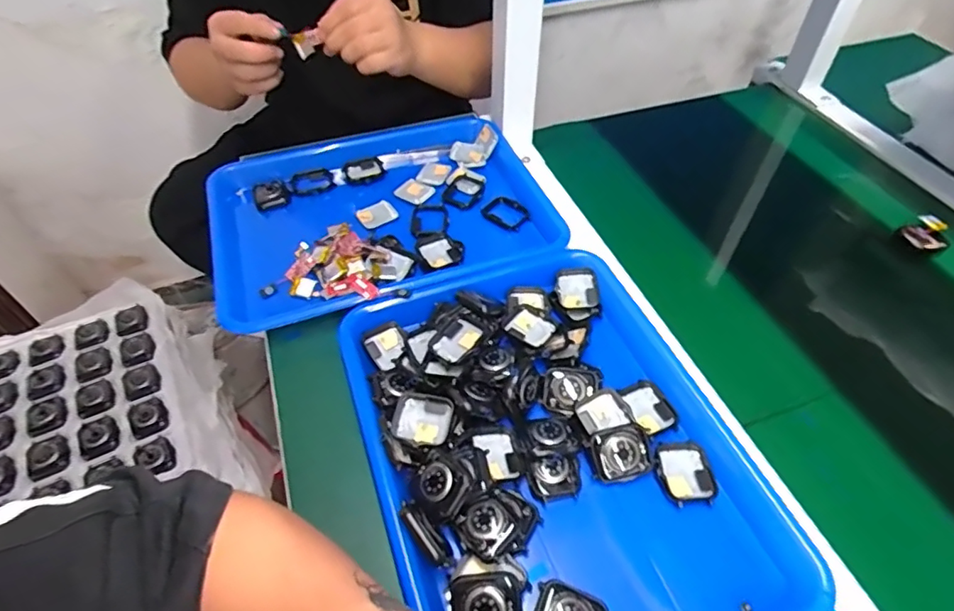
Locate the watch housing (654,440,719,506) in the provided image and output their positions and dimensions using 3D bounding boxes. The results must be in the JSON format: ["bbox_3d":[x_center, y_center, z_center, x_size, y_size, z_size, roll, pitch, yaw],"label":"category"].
[{"bbox_3d":[0.151,0.121,0.395,0.041,0.010,0.045,-7,50,-4],"label":"watch housing"}]

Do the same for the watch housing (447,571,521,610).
[{"bbox_3d":[0.005,0.183,0.329,0.042,0.006,0.034,-9,71,-1],"label":"watch housing"}]

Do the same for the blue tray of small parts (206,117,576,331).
[{"bbox_3d":[-0.100,-0.094,0.587,0.338,0.056,0.258,-16,51,-12],"label":"blue tray of small parts"}]

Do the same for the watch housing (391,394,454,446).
[{"bbox_3d":[-0.041,0.087,0.408,0.043,0.018,0.038,11,51,11],"label":"watch housing"}]

